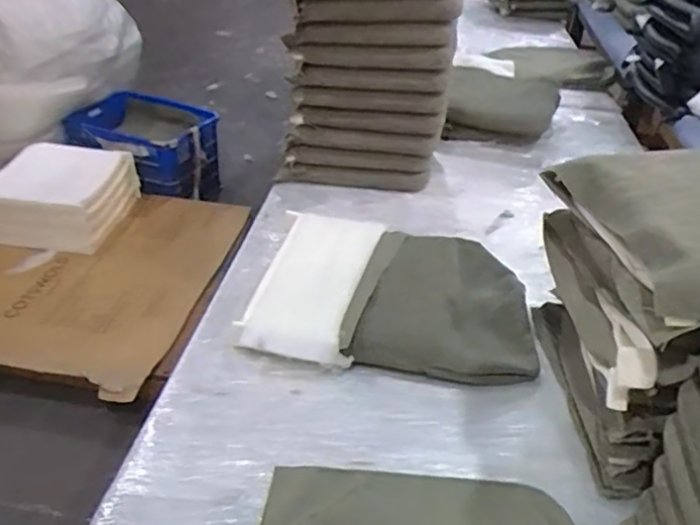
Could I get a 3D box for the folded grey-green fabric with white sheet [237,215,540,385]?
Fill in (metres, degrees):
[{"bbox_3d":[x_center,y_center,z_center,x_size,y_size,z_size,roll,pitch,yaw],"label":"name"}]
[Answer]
[{"bbox_3d":[0.093,0.056,1.297,0.579,0.087,0.432,6,35,3],"label":"folded grey-green fabric with white sheet"}]

